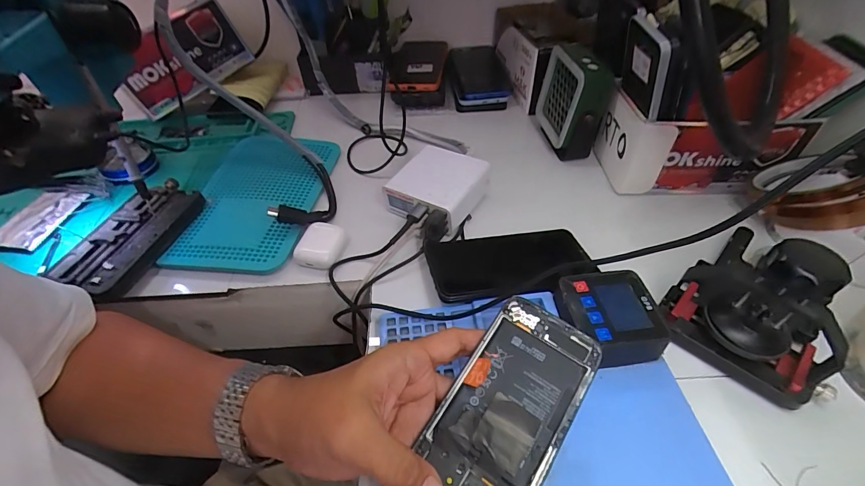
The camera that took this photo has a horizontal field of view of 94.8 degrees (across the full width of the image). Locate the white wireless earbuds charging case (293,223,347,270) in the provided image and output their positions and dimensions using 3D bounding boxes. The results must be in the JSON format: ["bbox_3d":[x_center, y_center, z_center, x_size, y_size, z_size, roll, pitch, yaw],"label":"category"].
[{"bbox_3d":[-0.110,0.002,0.399,0.048,0.023,0.048,8,47,10],"label":"white wireless earbuds charging case"}]

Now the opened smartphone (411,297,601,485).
[{"bbox_3d":[0.044,0.111,0.252,0.072,0.006,0.158,30,65,17],"label":"opened smartphone"}]

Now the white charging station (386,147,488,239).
[{"bbox_3d":[0.003,-0.065,0.436,0.092,0.042,0.089,23,51,23],"label":"white charging station"}]

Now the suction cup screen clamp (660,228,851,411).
[{"bbox_3d":[0.238,0.042,0.284,0.106,0.104,0.062,33,56,30],"label":"suction cup screen clamp"}]

